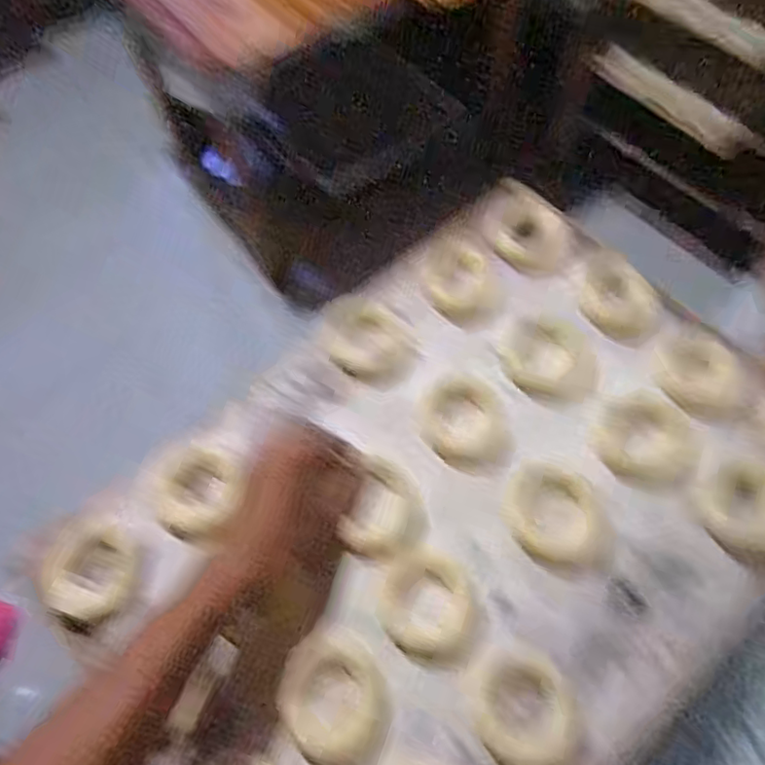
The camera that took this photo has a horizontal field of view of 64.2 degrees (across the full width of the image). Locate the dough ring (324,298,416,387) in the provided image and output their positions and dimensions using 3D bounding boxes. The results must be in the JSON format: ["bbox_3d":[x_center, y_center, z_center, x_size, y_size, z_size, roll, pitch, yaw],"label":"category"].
[{"bbox_3d":[-0.012,-0.038,0.570,0.078,0.018,0.088,-8,64,-3],"label":"dough ring"}]

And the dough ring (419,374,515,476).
[{"bbox_3d":[0.072,0.036,0.536,0.074,0.016,0.099,-10,64,-4],"label":"dough ring"}]

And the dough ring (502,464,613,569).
[{"bbox_3d":[0.141,0.106,0.487,0.084,0.010,0.078,0,63,1],"label":"dough ring"}]

